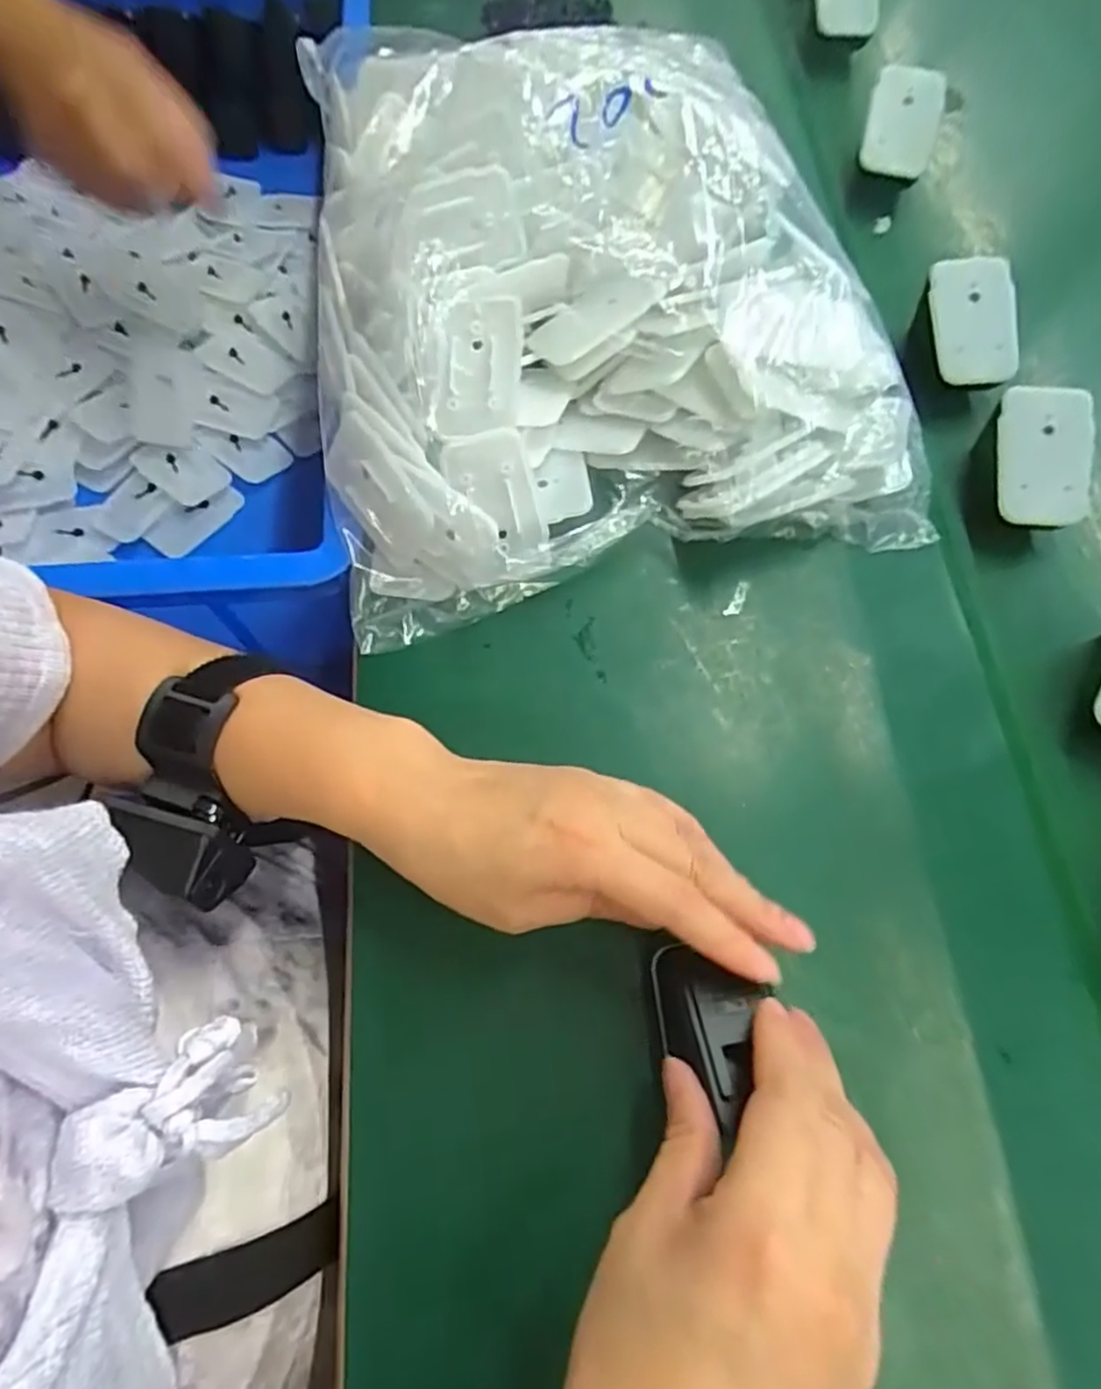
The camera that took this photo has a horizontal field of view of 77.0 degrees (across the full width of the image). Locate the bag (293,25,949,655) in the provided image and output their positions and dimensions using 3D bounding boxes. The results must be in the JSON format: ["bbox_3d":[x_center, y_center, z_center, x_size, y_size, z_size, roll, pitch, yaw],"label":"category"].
[{"bbox_3d":[0.020,-0.192,0.342,0.275,0.100,0.273,-10,70,-5],"label":"bag"}]

